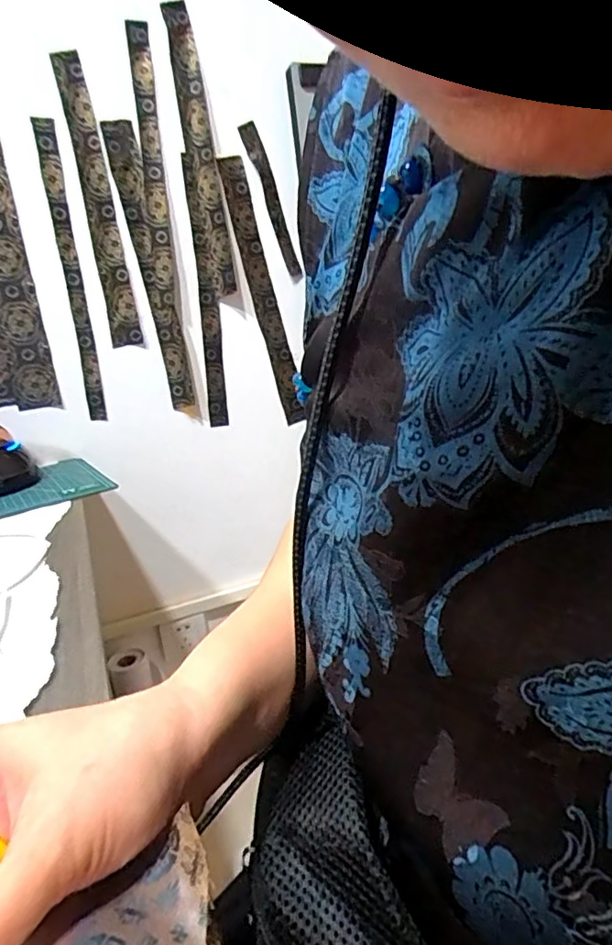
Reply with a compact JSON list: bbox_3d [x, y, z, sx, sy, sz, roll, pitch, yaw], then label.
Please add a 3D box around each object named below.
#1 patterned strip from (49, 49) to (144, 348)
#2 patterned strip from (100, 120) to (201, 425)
[{"bbox_3d":[-0.326,-0.419,0.909,0.047,0.424,0.008,-13,17,-18],"label":"patterned strip"},{"bbox_3d":[-0.250,-0.320,0.954,0.053,0.471,0.010,-15,18,-8],"label":"patterned strip"}]

